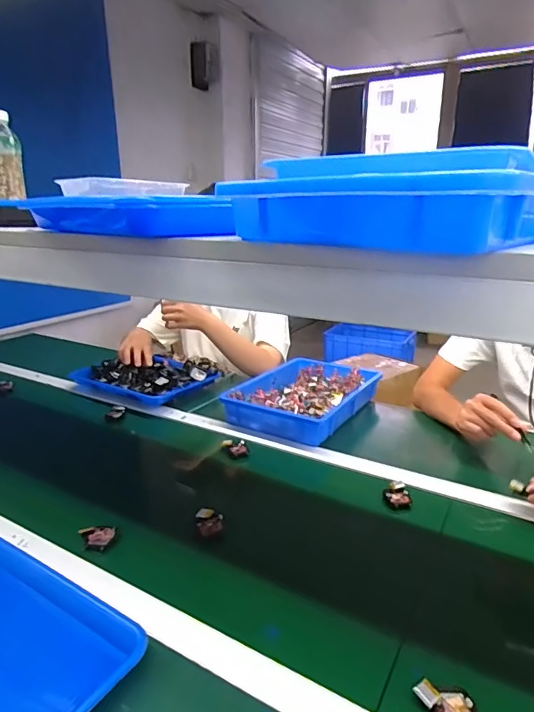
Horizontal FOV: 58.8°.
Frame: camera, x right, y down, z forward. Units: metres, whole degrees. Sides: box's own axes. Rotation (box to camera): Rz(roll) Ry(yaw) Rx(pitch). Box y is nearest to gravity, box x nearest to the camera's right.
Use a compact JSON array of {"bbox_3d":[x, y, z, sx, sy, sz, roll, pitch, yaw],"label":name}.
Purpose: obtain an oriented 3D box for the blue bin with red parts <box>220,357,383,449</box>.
[{"bbox_3d":[0.087,0.088,1.065,0.238,0.057,0.351,12,22,33],"label":"blue bin with red parts"}]

